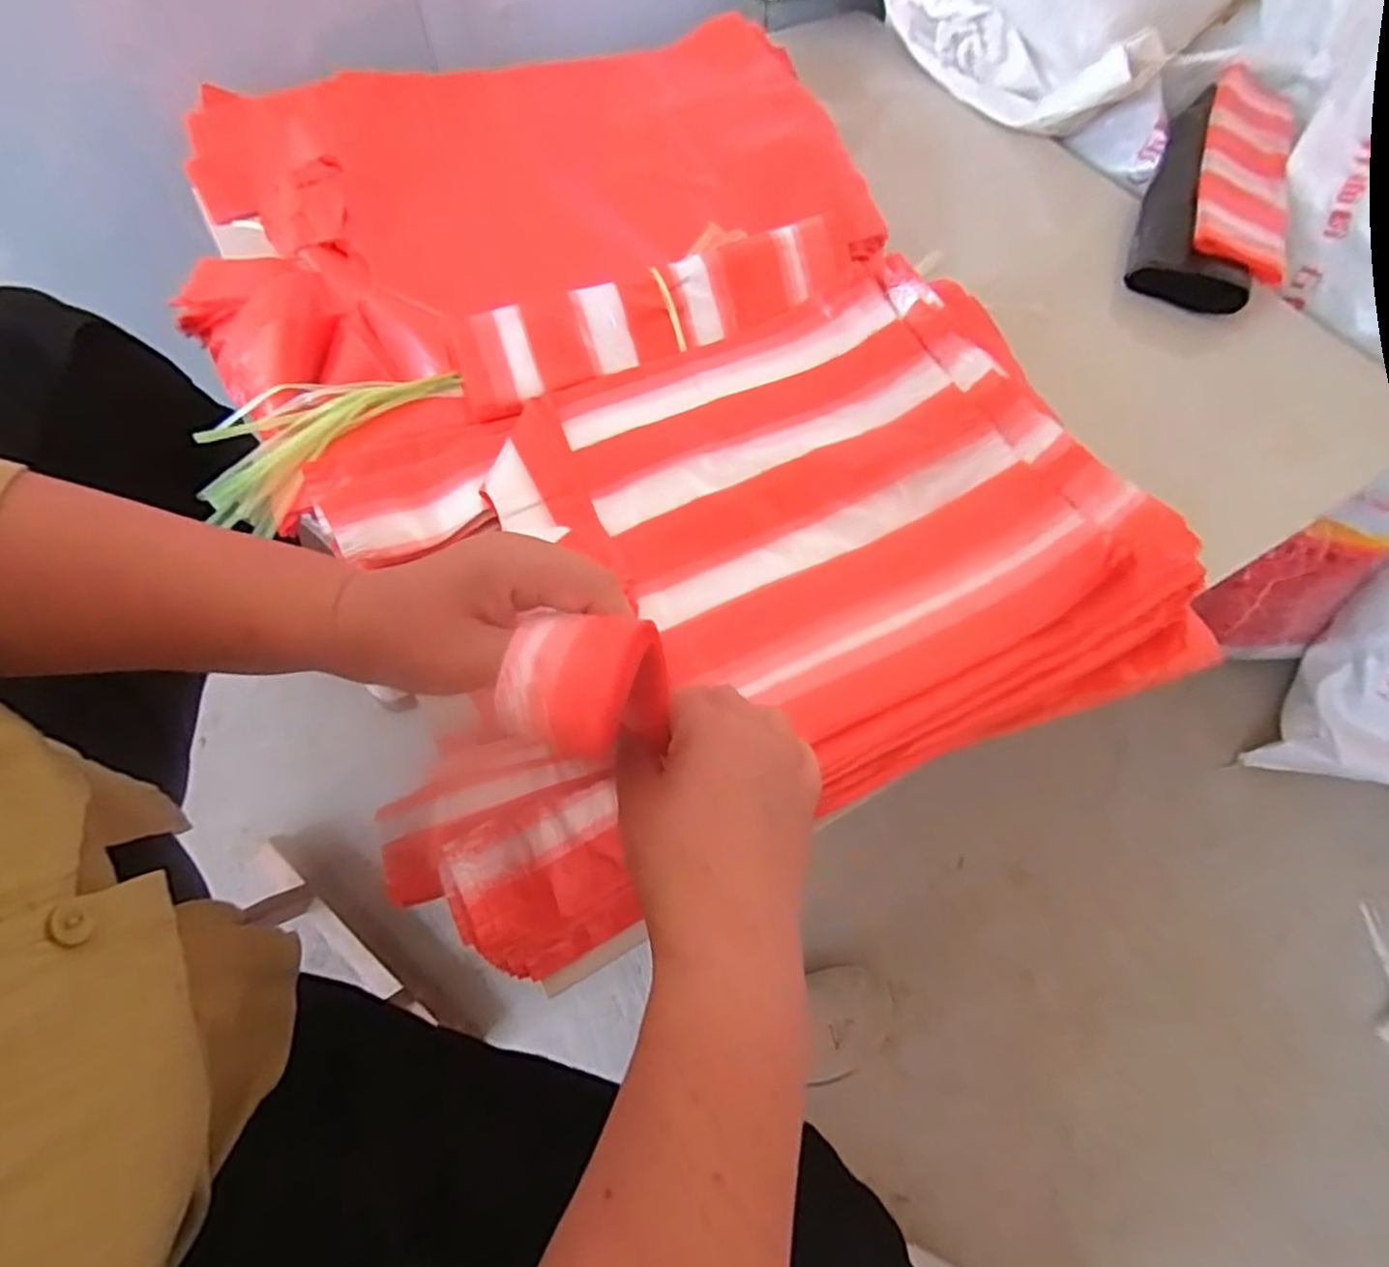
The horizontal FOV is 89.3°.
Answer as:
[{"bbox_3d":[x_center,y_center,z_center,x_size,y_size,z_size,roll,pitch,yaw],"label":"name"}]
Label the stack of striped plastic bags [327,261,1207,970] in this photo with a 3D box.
[{"bbox_3d":[0.023,-0.055,0.436,0.464,0.039,0.349,-22,69,-8],"label":"stack of striped plastic bags"}]

